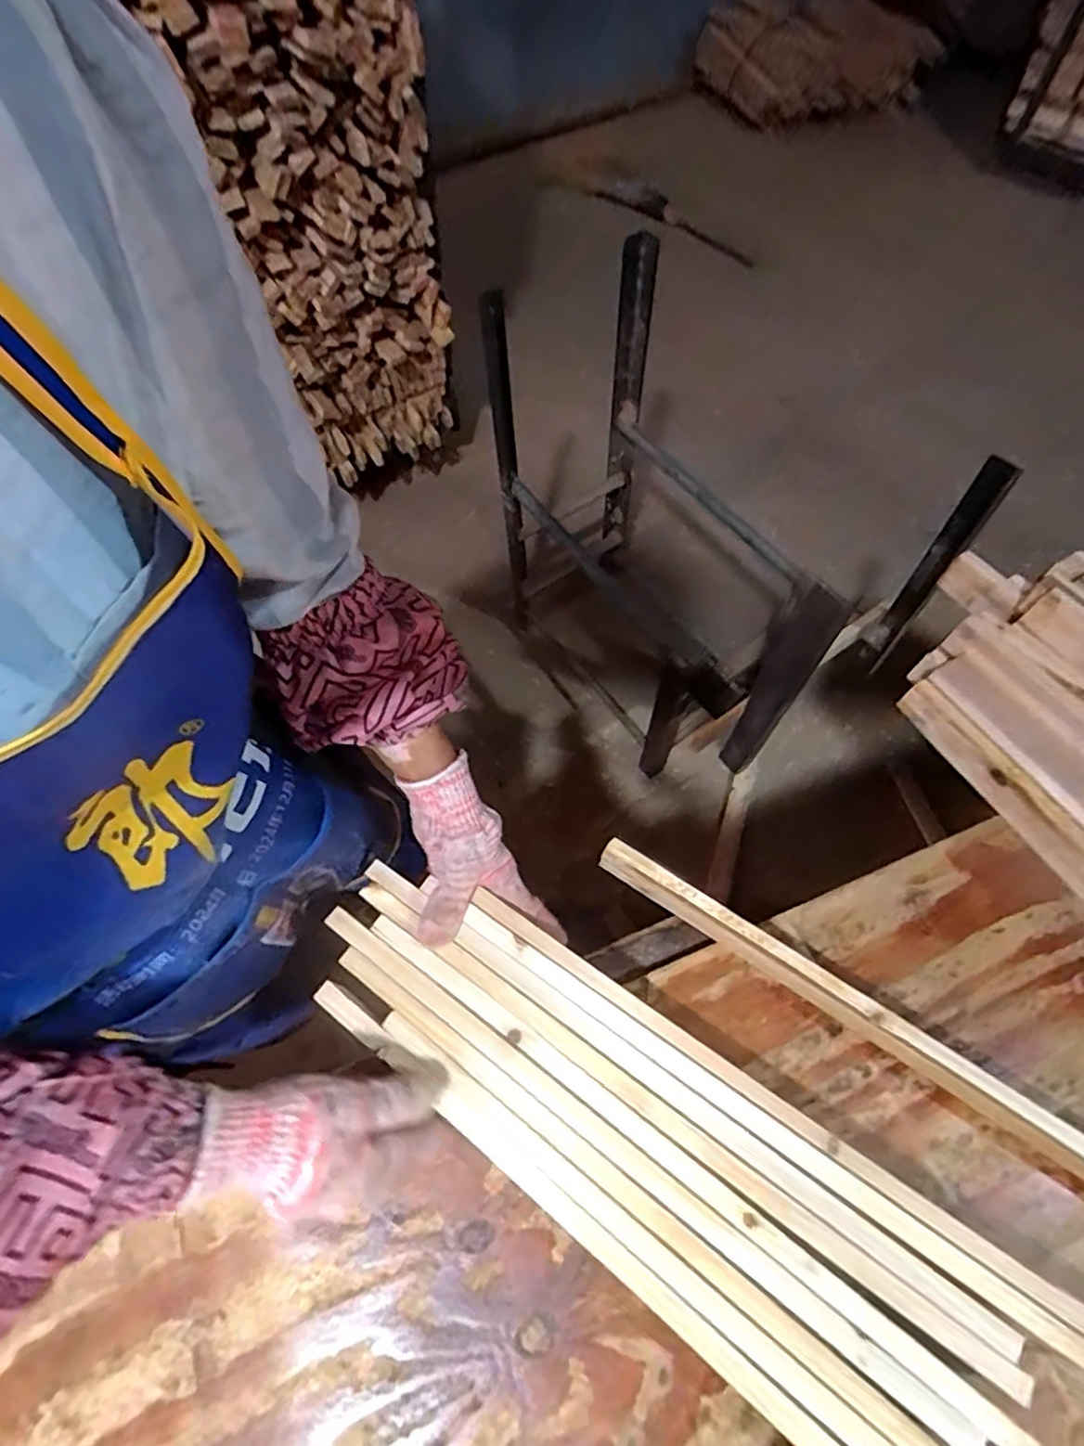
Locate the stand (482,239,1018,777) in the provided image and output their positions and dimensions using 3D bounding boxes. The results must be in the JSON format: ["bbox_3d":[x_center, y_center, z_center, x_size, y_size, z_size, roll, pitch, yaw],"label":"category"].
[{"bbox_3d":[0.226,-0.270,1.115,0.324,0.727,0.689,-34,67,-15],"label":"stand"}]

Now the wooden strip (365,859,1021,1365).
[{"bbox_3d":[0.067,0.236,0.423,0.485,0.005,0.016,31,65,16],"label":"wooden strip"}]

